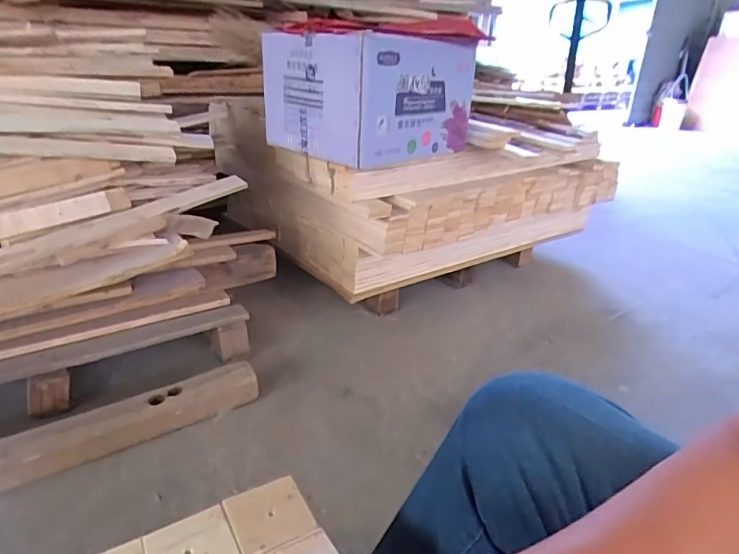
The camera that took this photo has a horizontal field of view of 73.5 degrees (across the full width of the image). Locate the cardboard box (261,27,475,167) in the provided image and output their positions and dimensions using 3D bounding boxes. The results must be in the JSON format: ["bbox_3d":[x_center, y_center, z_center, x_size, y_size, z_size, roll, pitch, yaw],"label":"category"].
[{"bbox_3d":[0.009,-0.487,1.313,0.348,0.274,0.492,20,29,34],"label":"cardboard box"}]

